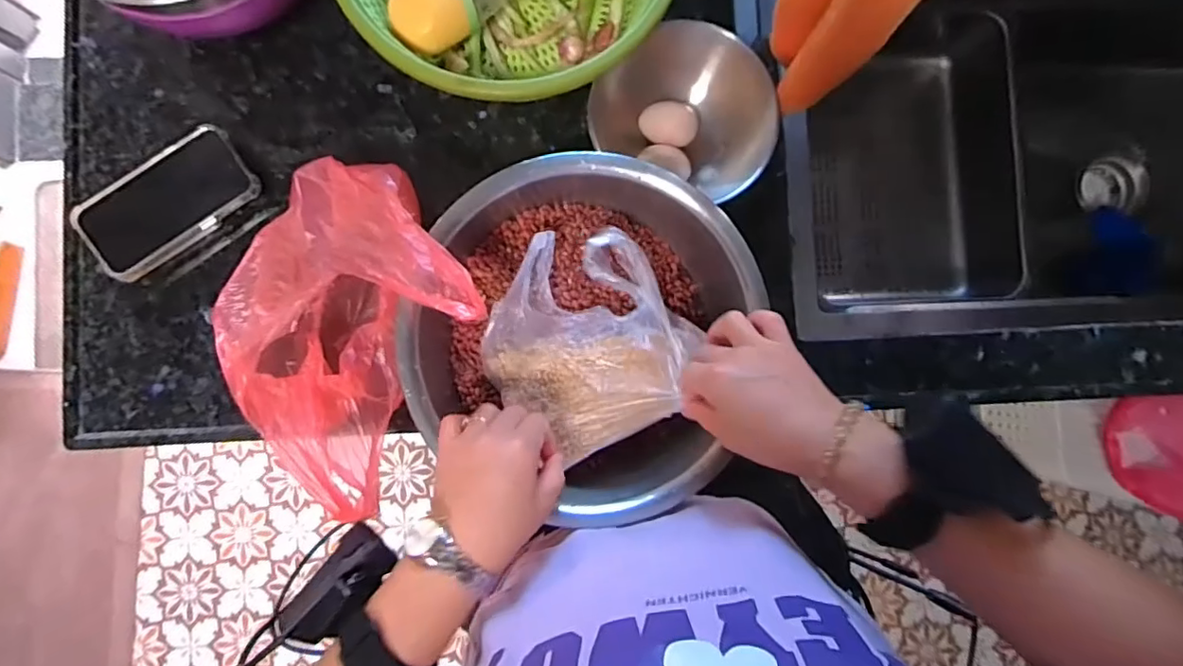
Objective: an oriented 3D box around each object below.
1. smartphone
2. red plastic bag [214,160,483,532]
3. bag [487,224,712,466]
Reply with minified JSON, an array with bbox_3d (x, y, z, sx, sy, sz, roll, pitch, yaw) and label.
[{"bbox_3d":[-0.389,-0.121,0.525,0.153,0.017,0.082,-36,99,-7],"label":"smartphone"},{"bbox_3d":[-0.197,-0.009,0.466,0.189,0.152,0.233,34,87,-1],"label":"red plastic bag"},{"bbox_3d":[-0.002,0.007,0.481,0.158,0.035,0.169,-42,90,-4],"label":"bag"}]

